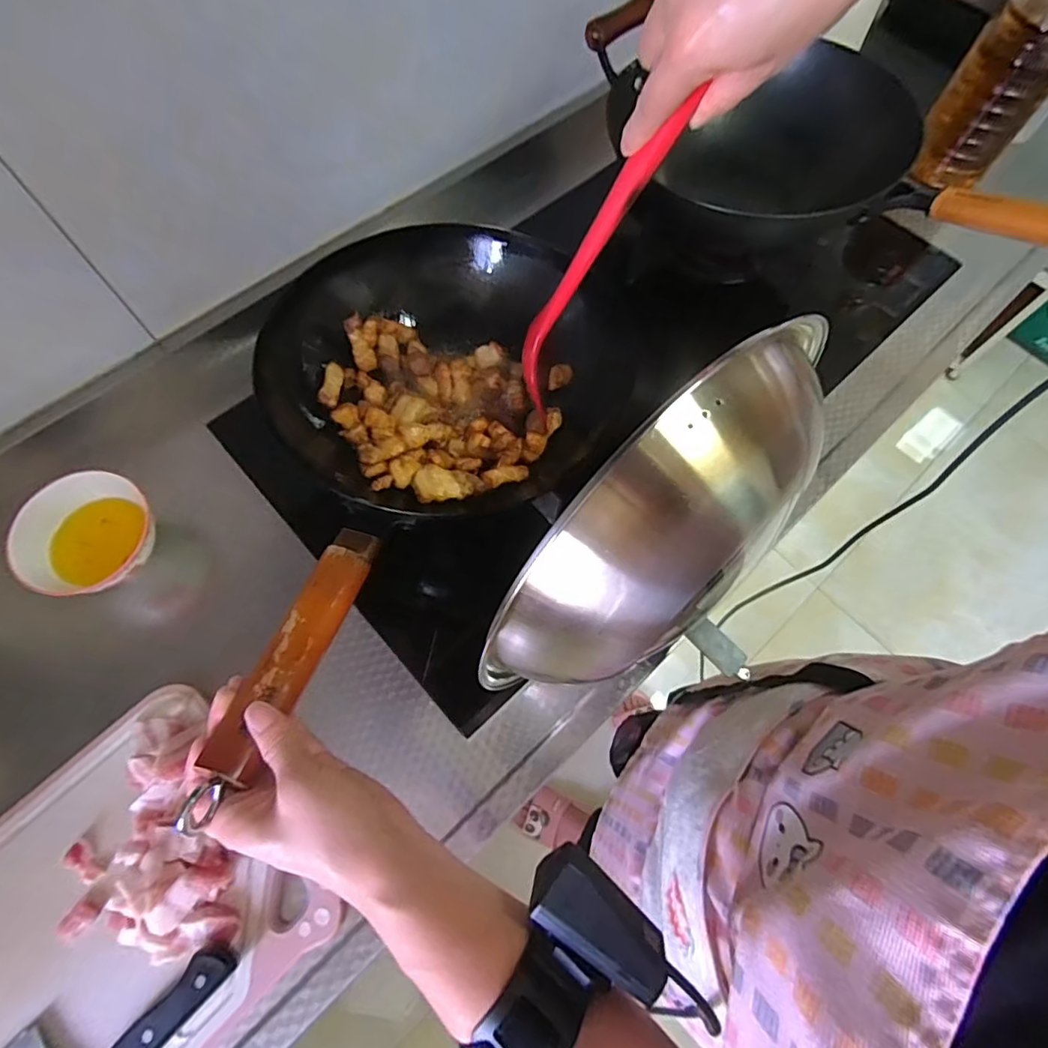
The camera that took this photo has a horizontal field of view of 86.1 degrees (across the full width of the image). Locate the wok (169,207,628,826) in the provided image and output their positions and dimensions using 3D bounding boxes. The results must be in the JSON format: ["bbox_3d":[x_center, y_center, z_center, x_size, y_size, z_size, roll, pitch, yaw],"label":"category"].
[{"bbox_3d":[-0.106,-0.062,0.444,0.243,0.111,0.489,9,53,2],"label":"wok"}]

